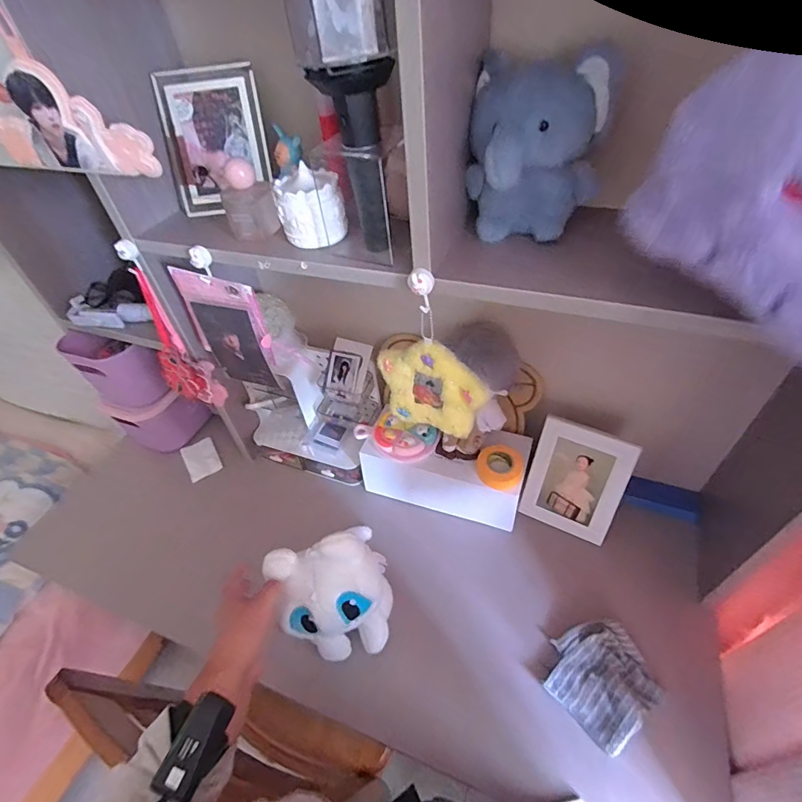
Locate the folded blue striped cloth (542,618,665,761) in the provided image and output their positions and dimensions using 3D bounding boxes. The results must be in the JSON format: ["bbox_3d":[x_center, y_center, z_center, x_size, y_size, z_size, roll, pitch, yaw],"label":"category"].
[{"bbox_3d":[0.276,0.373,0.601,0.130,0.030,0.125,-31,51,-22],"label":"folded blue striped cloth"}]

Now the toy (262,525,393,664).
[{"bbox_3d":[-0.086,0.272,0.599,0.132,0.204,0.089,-8,46,-1],"label":"toy"}]

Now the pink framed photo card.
[{"bbox_3d":[-0.251,-0.098,0.640,0.130,0.192,0.017,18,49,10],"label":"pink framed photo card"}]

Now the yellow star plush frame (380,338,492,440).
[{"bbox_3d":[0.036,-0.017,0.547,0.140,0.127,0.028,20,51,24],"label":"yellow star plush frame"}]

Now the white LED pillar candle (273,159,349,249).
[{"bbox_3d":[-0.103,-0.221,0.506,0.075,0.071,0.075,-14,46,-7],"label":"white LED pillar candle"}]

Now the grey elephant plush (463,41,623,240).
[{"bbox_3d":[0.137,-0.254,0.451,0.132,0.144,0.107,-10,46,-3],"label":"grey elephant plush"}]

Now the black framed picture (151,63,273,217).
[{"bbox_3d":[-0.245,-0.347,0.595,0.133,0.170,0.026,-2,25,3],"label":"black framed picture"}]

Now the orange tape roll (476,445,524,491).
[{"bbox_3d":[0.162,0.108,0.723,0.072,0.030,0.065,22,52,25],"label":"orange tape roll"}]

